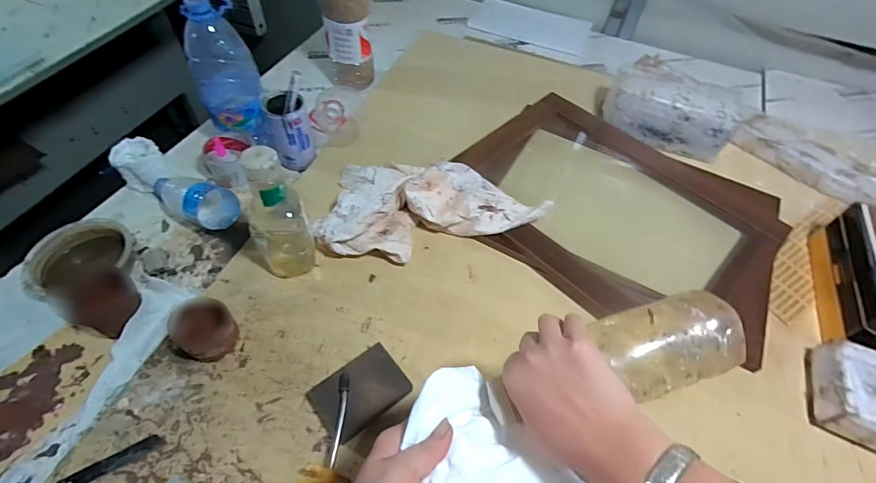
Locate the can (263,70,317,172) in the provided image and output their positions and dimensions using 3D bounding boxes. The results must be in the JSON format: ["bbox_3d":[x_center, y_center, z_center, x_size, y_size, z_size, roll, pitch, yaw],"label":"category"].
[{"bbox_3d":[-0.251,-0.197,0.717,0.075,0.141,0.079,1,53,-2],"label":"can"}]

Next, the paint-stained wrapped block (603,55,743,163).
[{"bbox_3d":[0.428,-0.241,0.800,0.223,0.103,0.101,17,54,10],"label":"paint-stained wrapped block"}]

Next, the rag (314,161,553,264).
[{"bbox_3d":[-0.001,-0.053,0.659,0.330,0.066,0.179,4,53,0],"label":"rag"}]

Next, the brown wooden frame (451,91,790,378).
[{"bbox_3d":[0.287,-0.067,0.711,0.495,0.029,0.386,28,57,17],"label":"brown wooden frame"}]

